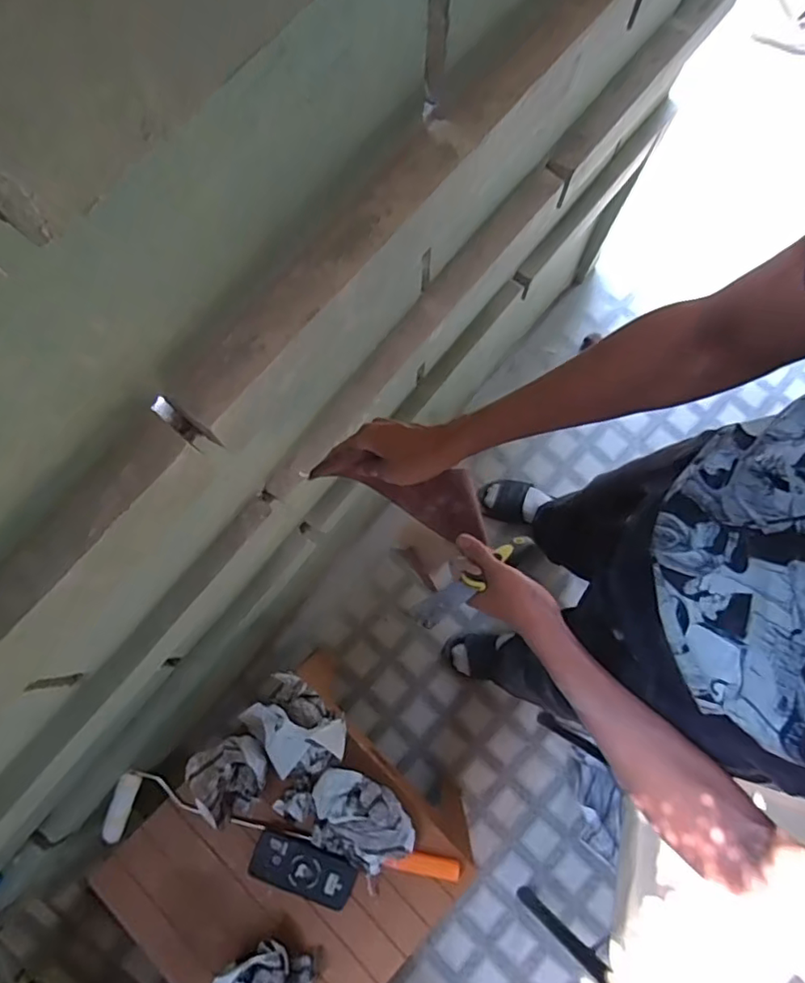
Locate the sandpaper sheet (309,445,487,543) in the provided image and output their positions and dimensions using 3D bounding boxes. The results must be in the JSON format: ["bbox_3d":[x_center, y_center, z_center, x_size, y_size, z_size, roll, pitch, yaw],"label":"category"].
[{"bbox_3d":[0.003,-0.003,0.642,0.202,0.087,0.062,20,78,-11],"label":"sandpaper sheet"}]

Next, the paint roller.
[{"bbox_3d":[-0.203,0.596,0.940,0.597,0.031,0.102,14,78,2],"label":"paint roller"}]

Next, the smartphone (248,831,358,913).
[{"bbox_3d":[-0.165,0.625,0.936,0.168,0.019,0.084,18,78,3],"label":"smartphone"}]

